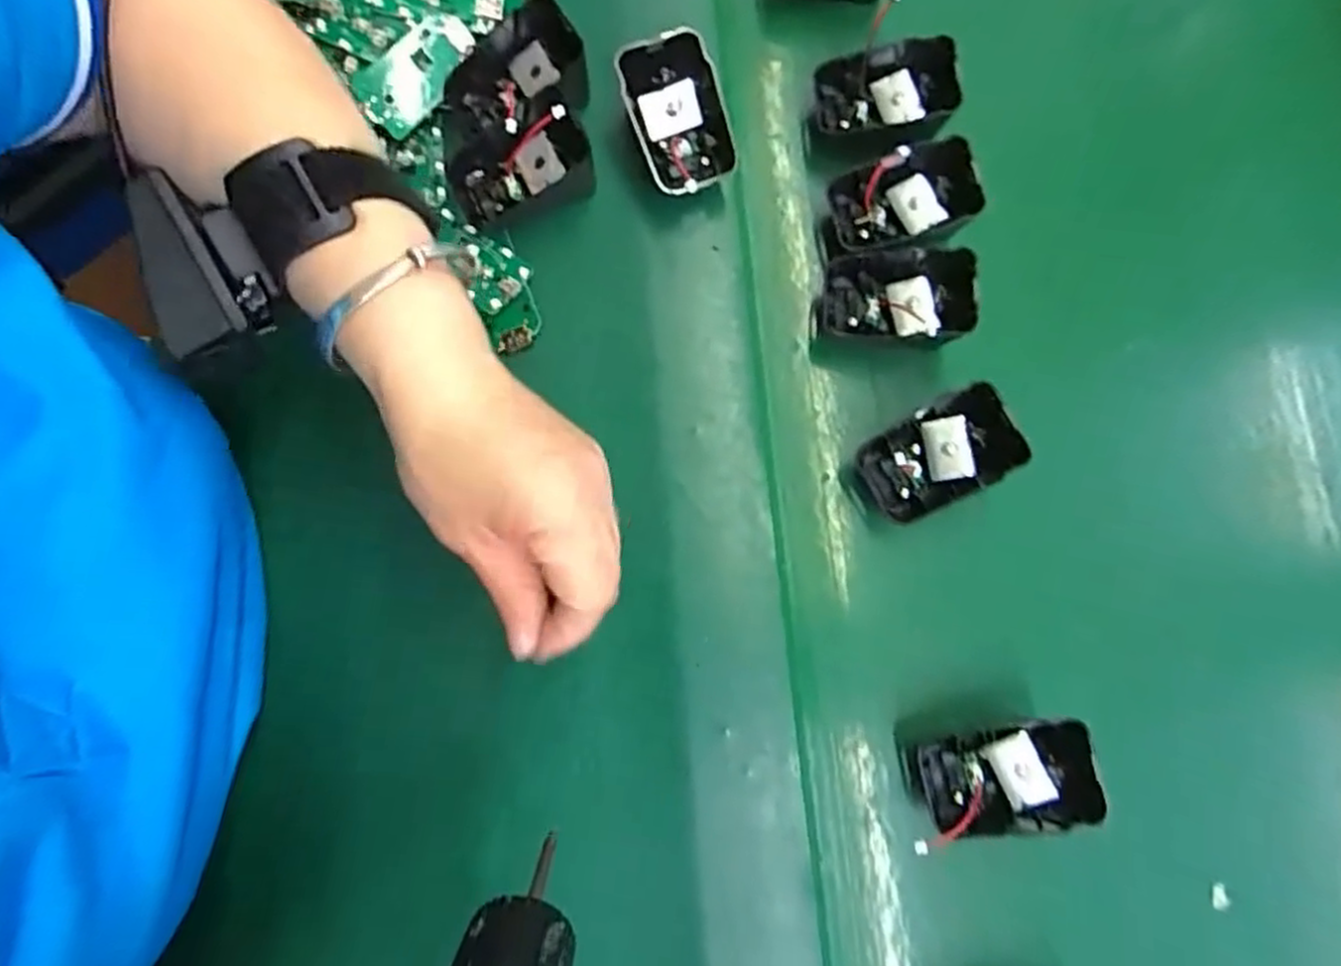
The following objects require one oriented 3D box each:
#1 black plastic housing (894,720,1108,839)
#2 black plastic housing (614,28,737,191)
[{"bbox_3d":[0.142,0.129,0.320,0.065,0.043,0.044,-8,76,-3],"label":"black plastic housing"},{"bbox_3d":[0.003,-0.179,0.359,0.044,0.030,0.069,-20,116,1],"label":"black plastic housing"}]

